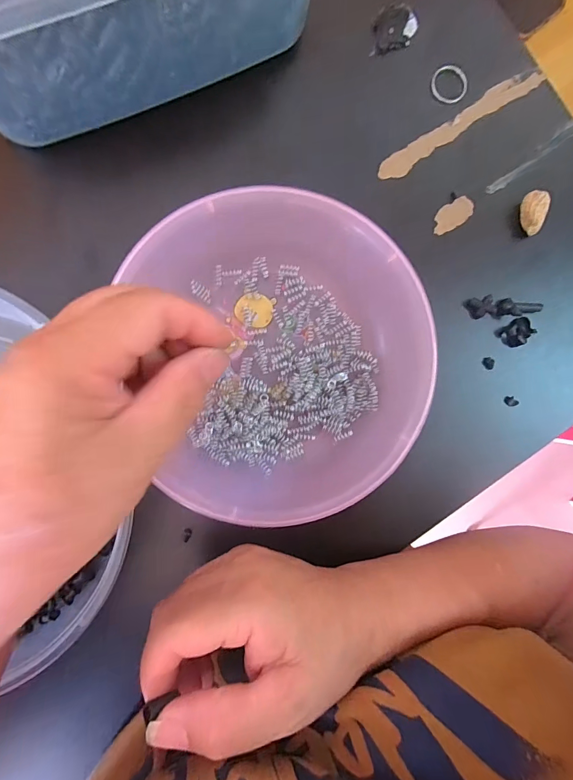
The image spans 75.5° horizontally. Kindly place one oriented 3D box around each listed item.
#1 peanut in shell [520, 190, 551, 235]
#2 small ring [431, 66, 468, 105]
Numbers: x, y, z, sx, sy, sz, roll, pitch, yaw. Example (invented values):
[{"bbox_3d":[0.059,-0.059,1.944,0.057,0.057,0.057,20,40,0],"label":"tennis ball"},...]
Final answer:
[{"bbox_3d":[0.168,-0.119,0.249,0.013,0.012,0.026,-1,90,-3],"label":"peanut in shell"},{"bbox_3d":[0.114,-0.212,0.257,0.023,0.004,0.024,0,98,3],"label":"small ring"}]

